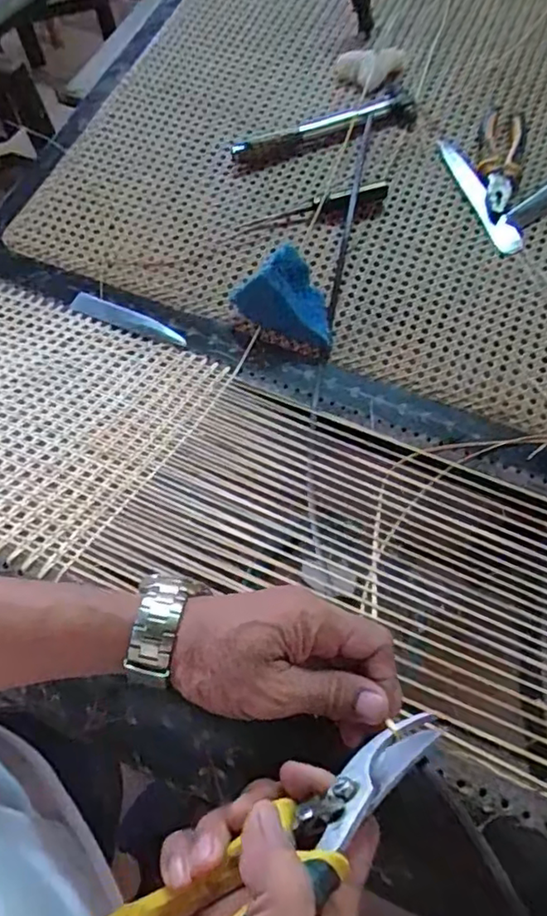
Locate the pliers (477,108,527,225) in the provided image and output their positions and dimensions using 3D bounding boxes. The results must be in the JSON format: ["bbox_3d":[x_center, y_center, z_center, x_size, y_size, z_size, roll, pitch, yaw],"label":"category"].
[{"bbox_3d":[0.265,-0.346,0.692,0.051,0.009,0.168,11,70,7],"label":"pliers"}]

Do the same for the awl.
[{"bbox_3d":[0.049,-0.289,0.679,0.167,0.011,0.024,-13,69,-3],"label":"awl"}]

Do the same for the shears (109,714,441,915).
[{"bbox_3d":[-0.004,0.184,0.272,0.191,0.081,0.035,-28,70,-25],"label":"shears"}]

